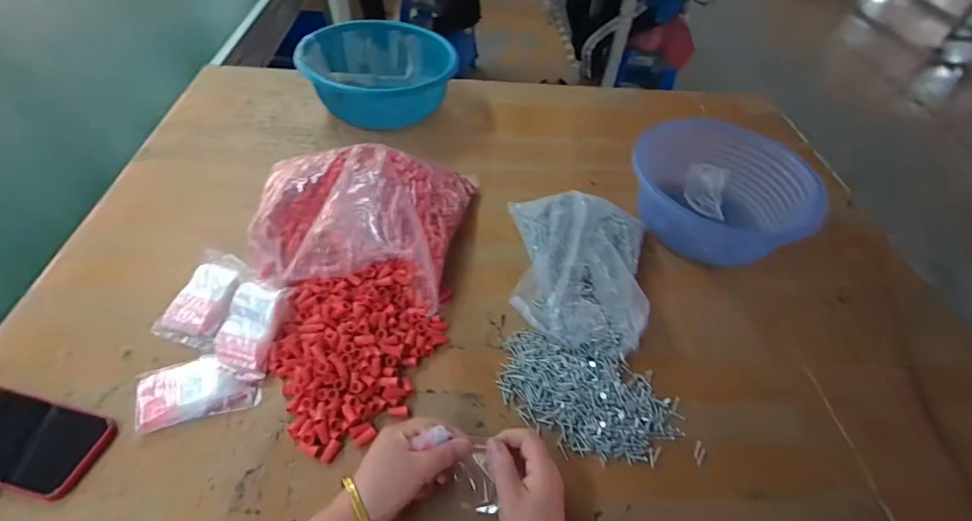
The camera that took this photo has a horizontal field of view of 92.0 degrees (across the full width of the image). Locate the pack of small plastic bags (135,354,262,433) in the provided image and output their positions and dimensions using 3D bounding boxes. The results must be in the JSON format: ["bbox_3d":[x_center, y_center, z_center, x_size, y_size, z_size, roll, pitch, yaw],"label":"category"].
[{"bbox_3d":[-0.316,0.140,0.516,0.118,0.019,0.069,-13,50,-16],"label":"pack of small plastic bags"}]

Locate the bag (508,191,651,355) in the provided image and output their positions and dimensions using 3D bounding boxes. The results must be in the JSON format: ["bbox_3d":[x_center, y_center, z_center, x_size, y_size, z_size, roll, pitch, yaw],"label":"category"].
[{"bbox_3d":[0.120,0.004,0.654,0.193,0.067,0.238,10,48,5],"label":"bag"}]

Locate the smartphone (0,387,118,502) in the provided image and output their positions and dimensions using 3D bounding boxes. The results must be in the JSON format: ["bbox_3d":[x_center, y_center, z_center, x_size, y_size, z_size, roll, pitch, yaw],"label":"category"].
[{"bbox_3d":[-0.470,0.177,0.469,0.166,0.018,0.082,11,48,6],"label":"smartphone"}]

